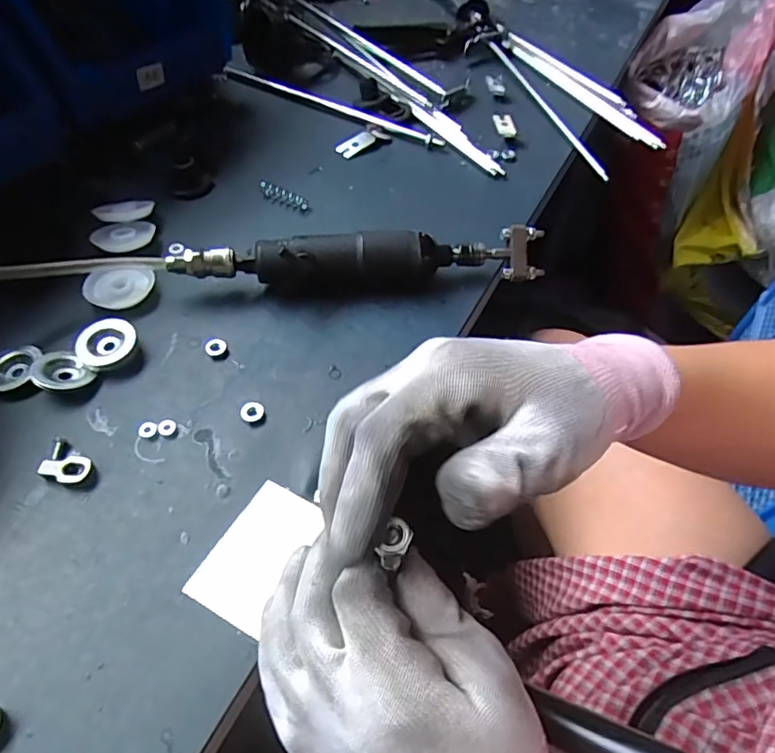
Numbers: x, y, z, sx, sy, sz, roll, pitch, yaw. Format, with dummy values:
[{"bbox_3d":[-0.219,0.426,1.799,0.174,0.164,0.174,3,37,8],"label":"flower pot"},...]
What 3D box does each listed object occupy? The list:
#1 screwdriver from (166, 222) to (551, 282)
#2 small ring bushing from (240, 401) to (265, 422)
[{"bbox_3d":[-0.018,-0.089,0.424,0.285,0.045,0.034,-4,53,-6],"label":"screwdriver"},{"bbox_3d":[-0.088,0.024,0.353,0.015,0.005,0.015,-6,53,-8],"label":"small ring bushing"}]

